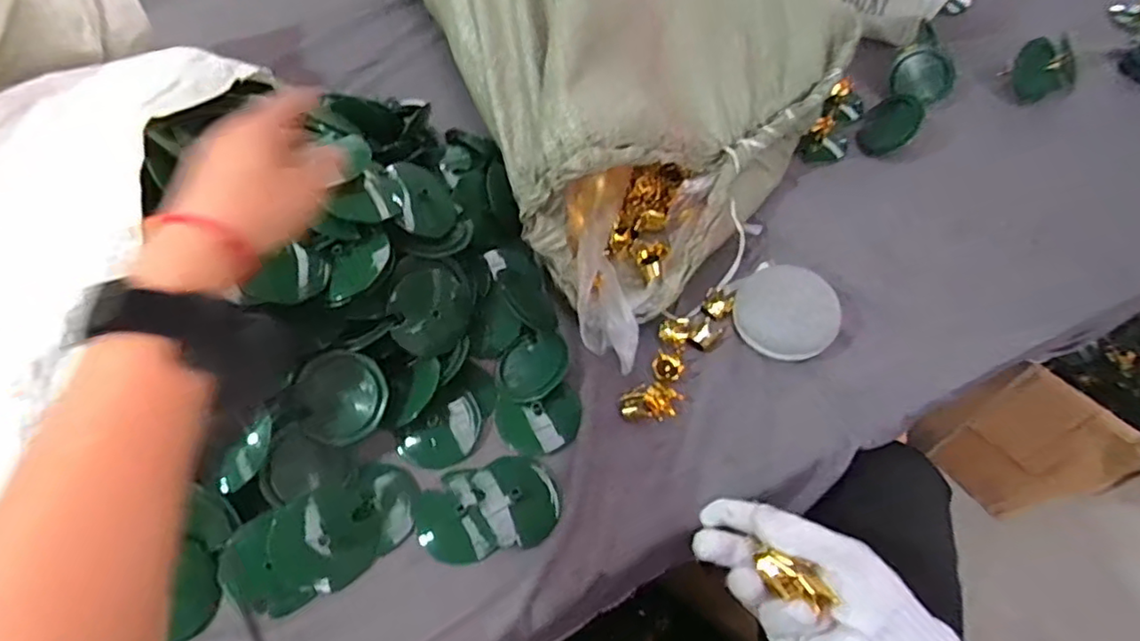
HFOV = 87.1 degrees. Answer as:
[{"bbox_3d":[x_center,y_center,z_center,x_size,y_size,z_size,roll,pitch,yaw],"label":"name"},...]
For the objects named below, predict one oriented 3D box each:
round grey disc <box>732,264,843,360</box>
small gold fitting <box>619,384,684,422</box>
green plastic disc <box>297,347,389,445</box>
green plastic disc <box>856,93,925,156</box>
[{"bbox_3d":[0.203,-0.008,0.562,0.096,0.048,0.084,31,63,19],"label":"round grey disc"},{"bbox_3d":[0.072,0.071,0.531,0.055,0.017,0.028,-3,58,-1],"label":"small gold fitting"},{"bbox_3d":[-0.192,0.065,0.505,0.074,0.012,0.074,1,79,-3],"label":"green plastic disc"},{"bbox_3d":[0.373,-0.228,0.698,0.058,0.074,0.014,46,51,11],"label":"green plastic disc"}]

